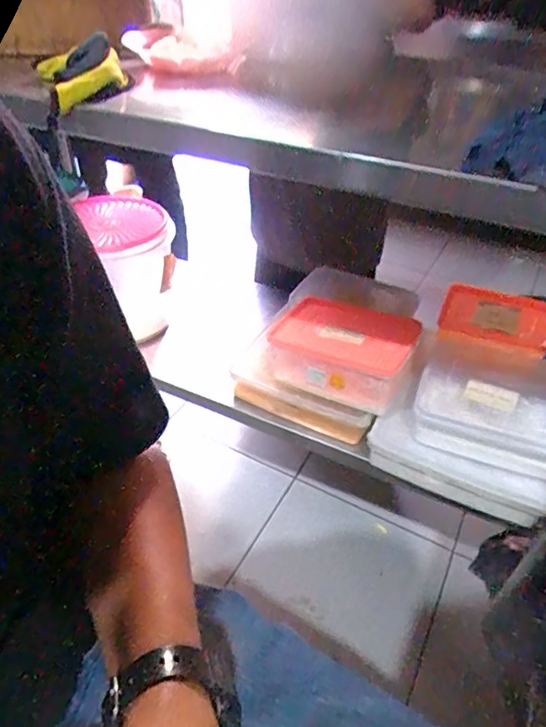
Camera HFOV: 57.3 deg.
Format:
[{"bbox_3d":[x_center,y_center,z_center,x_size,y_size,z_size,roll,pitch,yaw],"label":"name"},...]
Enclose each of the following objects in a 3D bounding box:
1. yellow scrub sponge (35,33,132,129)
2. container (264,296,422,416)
[{"bbox_3d":[-0.251,-0.375,0.660,0.111,0.053,0.110,-17,76,7],"label":"yellow scrub sponge"},{"bbox_3d":[0.124,-0.036,0.911,0.270,0.091,0.193,25,46,24],"label":"container"}]

